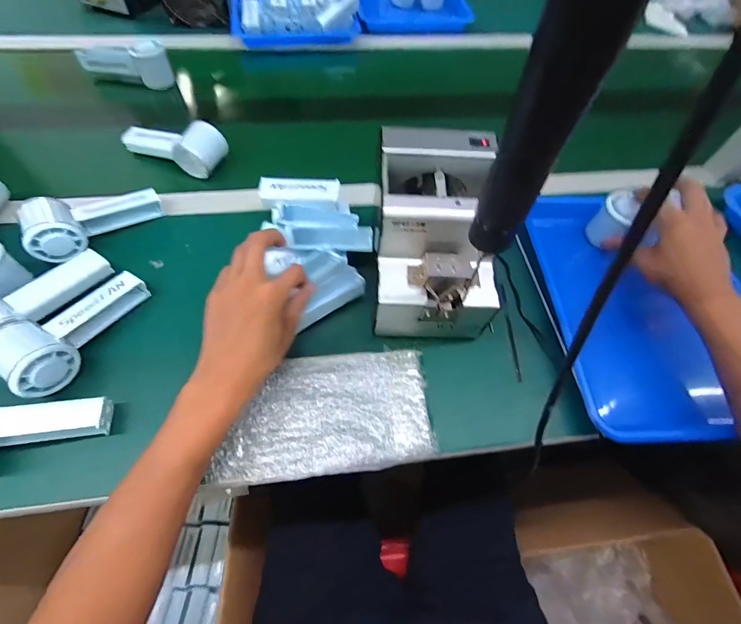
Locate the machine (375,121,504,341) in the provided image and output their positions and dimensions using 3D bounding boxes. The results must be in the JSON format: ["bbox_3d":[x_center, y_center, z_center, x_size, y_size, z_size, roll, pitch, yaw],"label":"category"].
[{"bbox_3d":[0.067,-0.070,0.396,0.124,0.161,0.166,-1,60,-4],"label":"machine"}]

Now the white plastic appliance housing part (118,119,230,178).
[{"bbox_3d":[-0.286,-0.248,0.541,0.145,0.063,0.064,25,62,11],"label":"white plastic appliance housing part"}]

